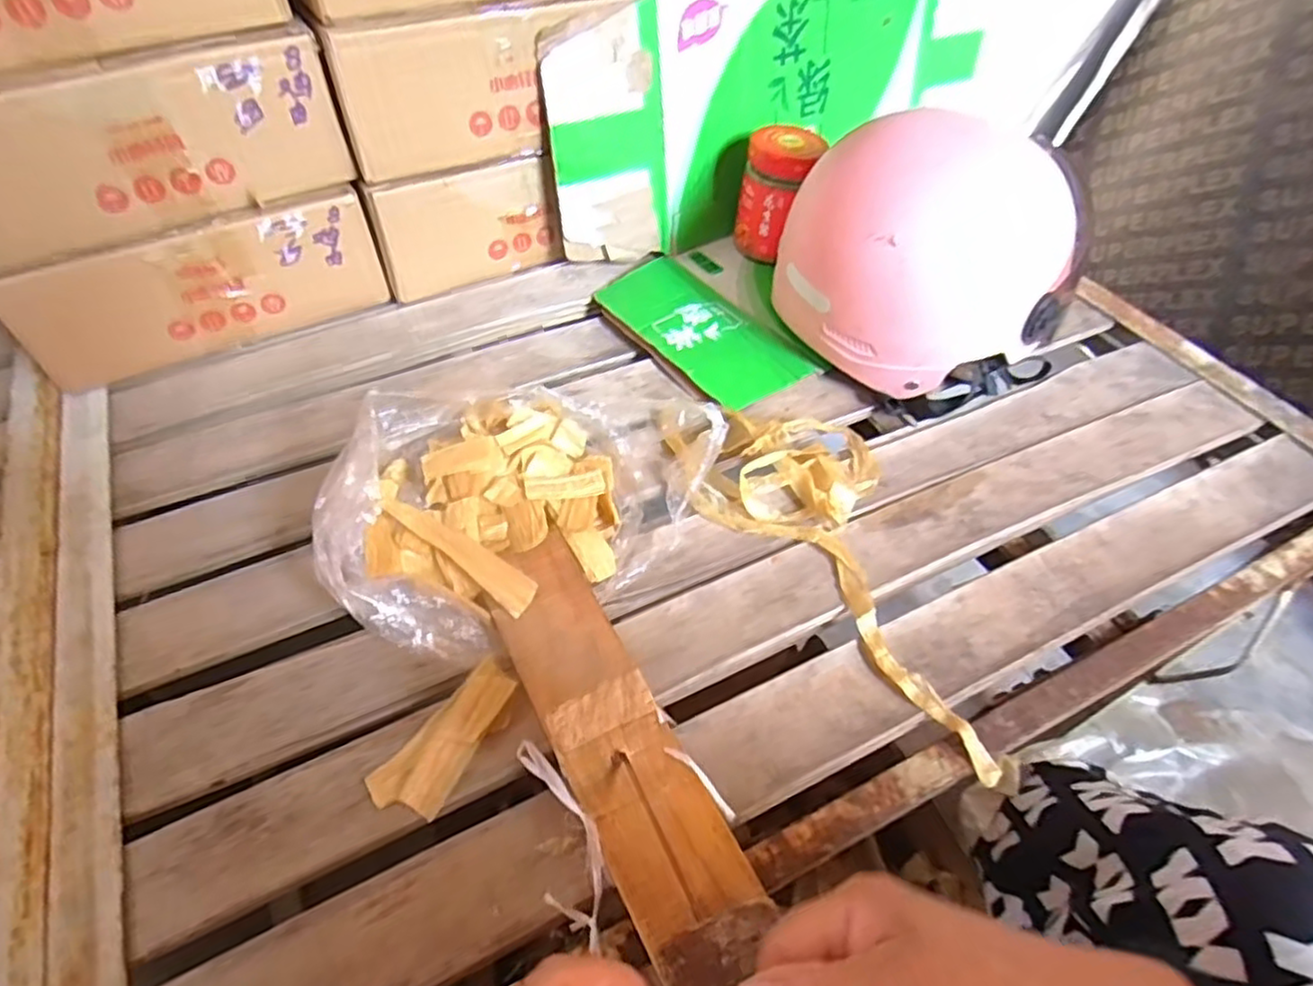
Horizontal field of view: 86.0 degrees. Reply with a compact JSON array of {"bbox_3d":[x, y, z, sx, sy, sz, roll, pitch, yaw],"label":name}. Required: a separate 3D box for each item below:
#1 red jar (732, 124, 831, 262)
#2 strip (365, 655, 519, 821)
[{"bbox_3d":[0.113,-0.277,0.653,0.066,0.098,0.063,3,50,-3],"label":"red jar"},{"bbox_3d":[-0.111,0.134,0.382,0.038,0.014,0.087,31,54,20],"label":"strip"}]

